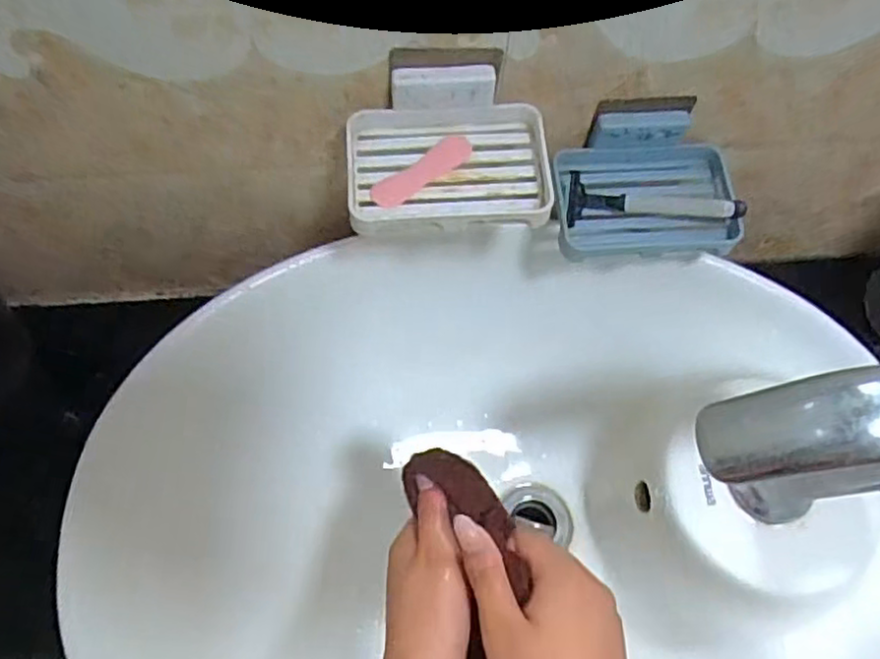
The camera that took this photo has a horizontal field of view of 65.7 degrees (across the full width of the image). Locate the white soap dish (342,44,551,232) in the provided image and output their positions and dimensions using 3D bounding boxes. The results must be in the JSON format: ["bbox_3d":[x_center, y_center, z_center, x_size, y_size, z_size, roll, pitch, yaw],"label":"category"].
[{"bbox_3d":[0.005,-0.113,0.428,0.127,0.047,0.098,-4,66,-4],"label":"white soap dish"}]

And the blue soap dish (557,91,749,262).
[{"bbox_3d":[0.146,-0.103,0.480,0.129,0.056,0.094,-5,66,-4],"label":"blue soap dish"}]

